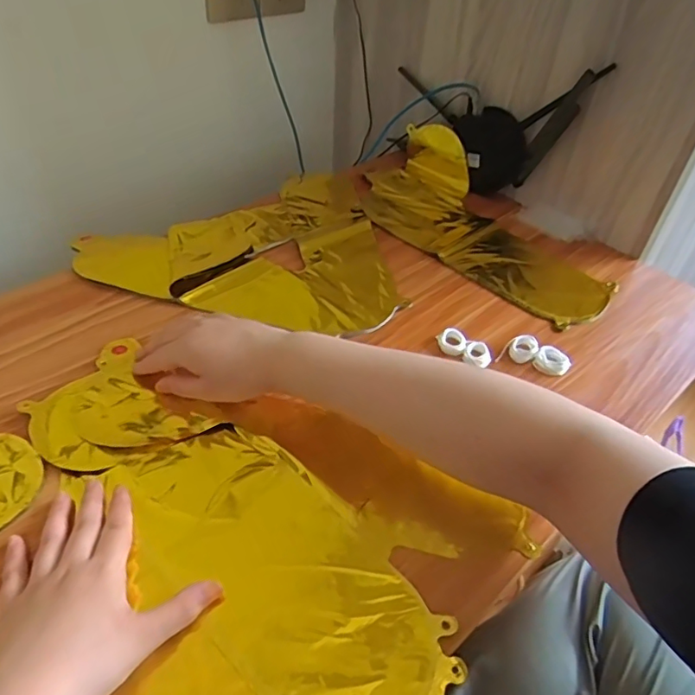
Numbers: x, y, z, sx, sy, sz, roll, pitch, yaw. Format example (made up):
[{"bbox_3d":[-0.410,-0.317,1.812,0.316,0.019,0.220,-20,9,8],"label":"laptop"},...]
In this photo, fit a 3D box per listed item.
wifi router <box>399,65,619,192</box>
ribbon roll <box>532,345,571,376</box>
[{"bbox_3d":[0.181,-0.321,0.748,0.036,0.180,0.287,-32,55,-32],"label":"wifi router"},{"bbox_3d":[0.208,0.013,0.548,0.033,0.014,0.024,24,48,19],"label":"ribbon roll"}]

